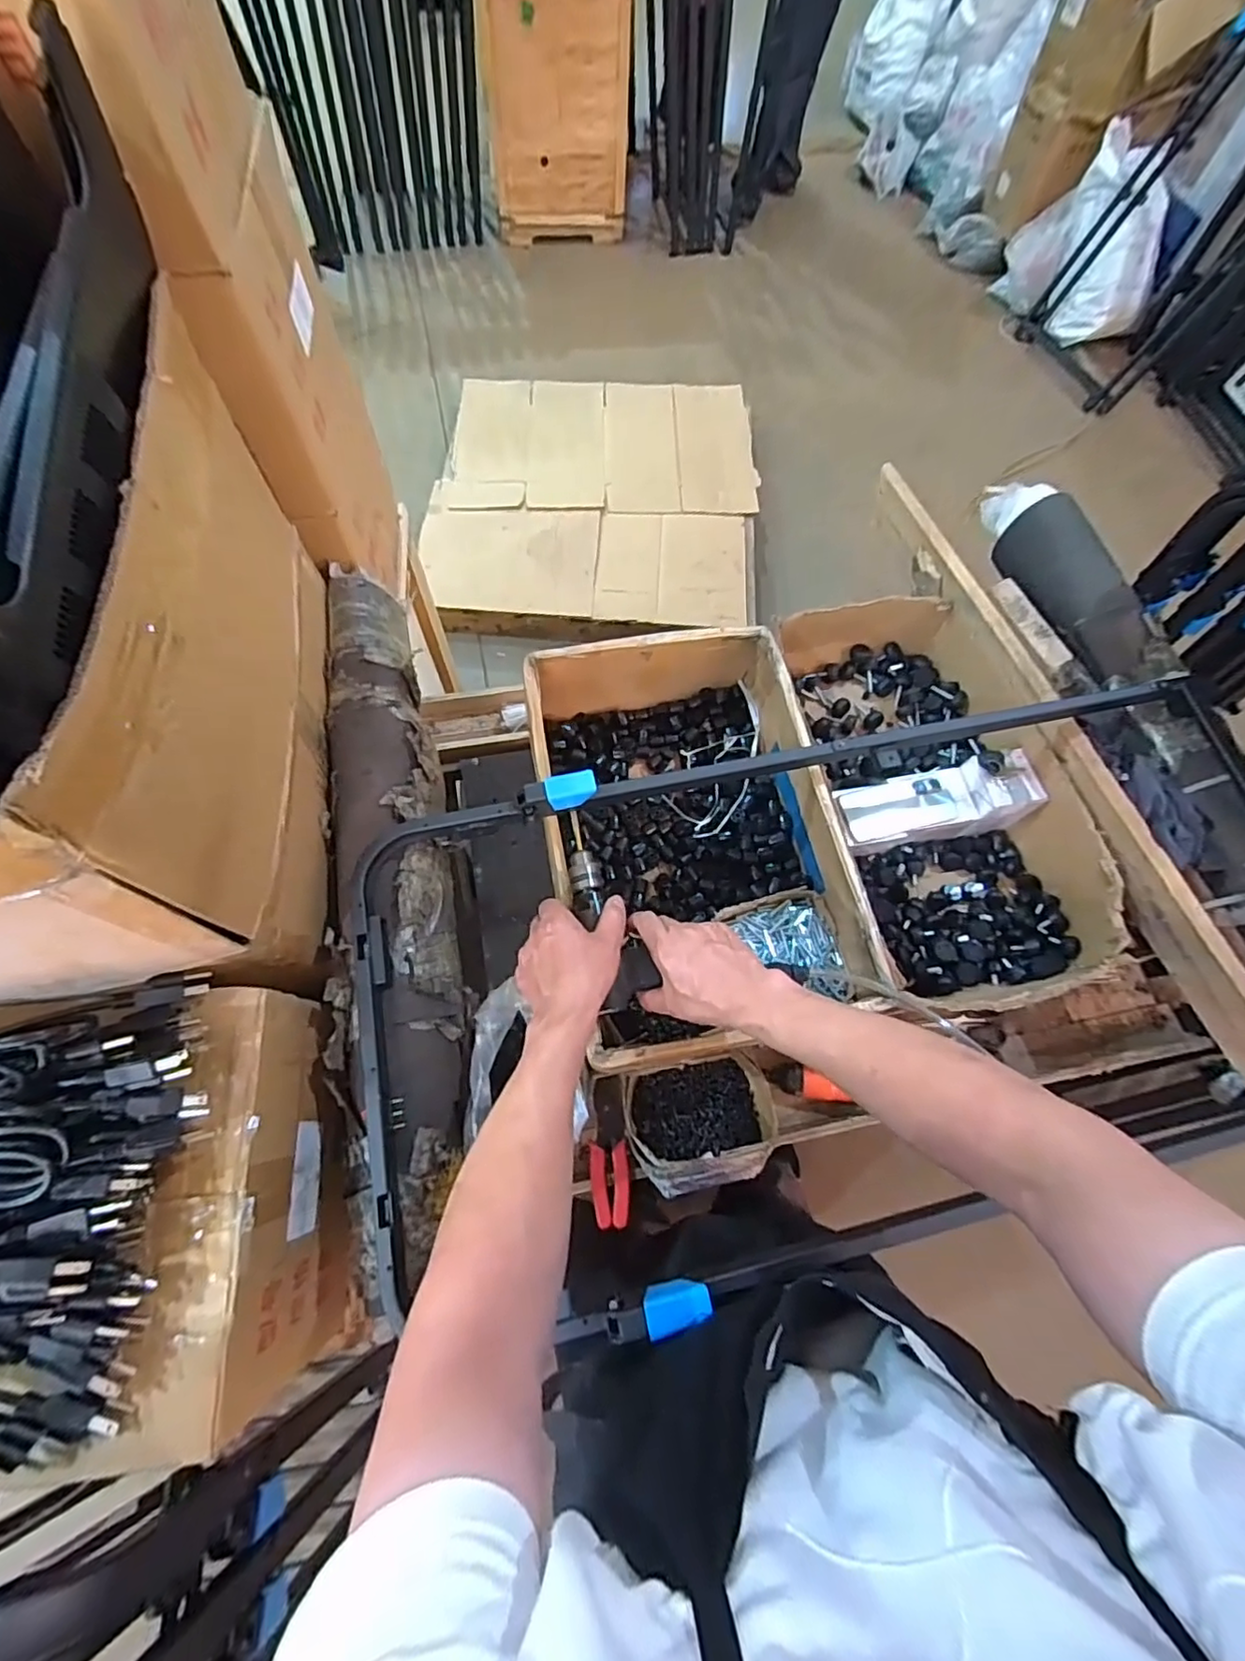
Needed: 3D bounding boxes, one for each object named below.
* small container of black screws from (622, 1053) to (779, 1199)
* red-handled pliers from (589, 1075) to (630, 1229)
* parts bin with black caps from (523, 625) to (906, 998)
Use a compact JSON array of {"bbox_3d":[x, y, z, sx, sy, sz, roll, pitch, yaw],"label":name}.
[{"bbox_3d":[0.094,0.352,0.744,0.175,0.073,0.140,-8,69,-5],"label":"small container of black screws"},{"bbox_3d":[-0.017,0.394,0.764,0.044,0.021,0.164,-1,55,-3],"label":"red-handled pliers"},{"bbox_3d":[0.081,-0.005,0.817,0.344,0.162,0.511,-11,69,-7],"label":"parts bin with black caps"}]

